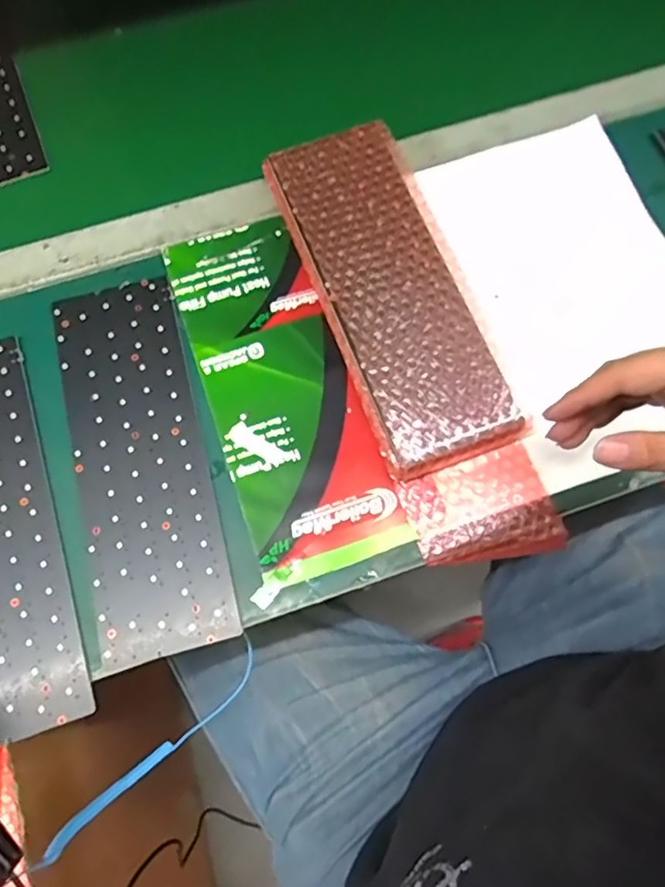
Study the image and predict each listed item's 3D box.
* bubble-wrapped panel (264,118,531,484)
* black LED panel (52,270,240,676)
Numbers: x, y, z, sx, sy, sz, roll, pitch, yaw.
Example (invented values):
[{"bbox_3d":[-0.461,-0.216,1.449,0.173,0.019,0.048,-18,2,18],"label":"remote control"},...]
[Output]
[{"bbox_3d":[0.042,-0.117,0.456,0.102,0.031,0.282,-20,73,-6],"label":"bubble-wrapped panel"},{"bbox_3d":[-0.140,0.009,0.432,0.099,0.005,0.278,-14,73,-4],"label":"black LED panel"}]

